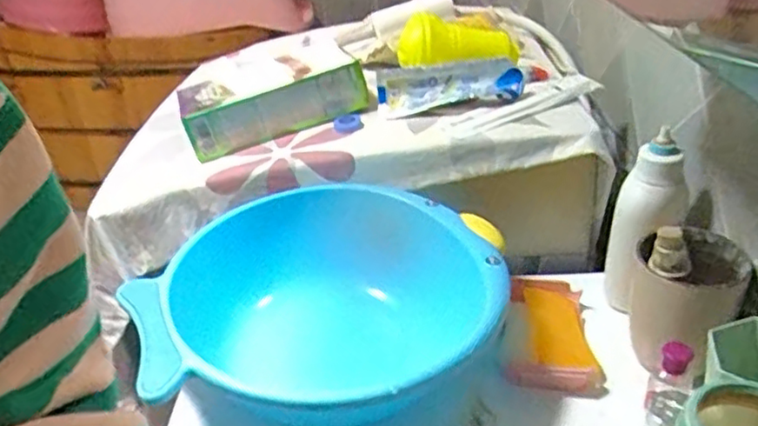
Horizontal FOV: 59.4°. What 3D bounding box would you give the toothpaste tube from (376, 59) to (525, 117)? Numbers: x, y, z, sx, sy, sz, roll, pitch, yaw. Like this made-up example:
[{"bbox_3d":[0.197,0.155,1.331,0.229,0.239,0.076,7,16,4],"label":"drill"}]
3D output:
[{"bbox_3d":[0.078,-0.140,0.736,0.159,0.044,0.044,1,30,5],"label":"toothpaste tube"}]

